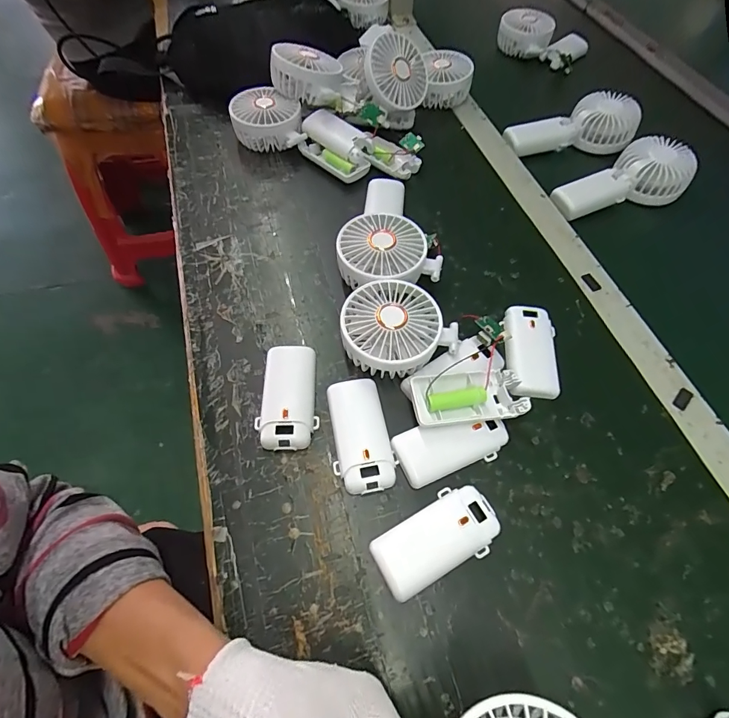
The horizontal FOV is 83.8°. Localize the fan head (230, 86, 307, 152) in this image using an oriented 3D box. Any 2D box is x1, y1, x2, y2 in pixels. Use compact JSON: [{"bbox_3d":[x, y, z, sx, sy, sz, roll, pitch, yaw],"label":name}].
[{"bbox_3d":[-0.122,-0.298,0.510,0.086,0.039,0.084,-8,61,-8],"label":"fan head"}]

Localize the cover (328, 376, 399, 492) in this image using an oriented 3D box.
[{"bbox_3d":[-0.004,0.061,0.333,0.047,0.016,0.093,-11,61,-10],"label":"cover"}]

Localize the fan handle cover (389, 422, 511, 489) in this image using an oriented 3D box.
[{"bbox_3d":[0.071,0.069,0.330,0.090,0.016,0.042,-16,62,-13],"label":"fan handle cover"}]

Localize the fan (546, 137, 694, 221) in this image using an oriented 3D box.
[{"bbox_3d":[0.316,-0.225,0.511,0.171,0.045,0.079,-18,62,0],"label":"fan"}]

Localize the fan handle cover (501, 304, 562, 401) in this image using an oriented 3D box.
[{"bbox_3d":[0.152,-0.007,0.377,0.055,0.017,0.096,18,59,-14],"label":"fan handle cover"}]

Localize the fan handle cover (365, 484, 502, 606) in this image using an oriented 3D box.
[{"bbox_3d":[0.053,0.131,0.295,0.092,0.015,0.046,-25,64,-17],"label":"fan handle cover"}]

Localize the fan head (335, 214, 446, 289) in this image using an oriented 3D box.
[{"bbox_3d":[0.019,-0.102,0.403,0.089,0.045,0.084,2,60,-3],"label":"fan head"}]

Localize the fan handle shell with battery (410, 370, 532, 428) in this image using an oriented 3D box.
[{"bbox_3d":[0.086,0.034,0.340,0.091,0.022,0.044,-4,60,-6],"label":"fan handle shell with battery"}]

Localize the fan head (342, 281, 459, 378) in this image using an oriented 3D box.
[{"bbox_3d":[0.026,-0.026,0.367,0.093,0.046,0.084,-23,64,-16],"label":"fan head"}]

